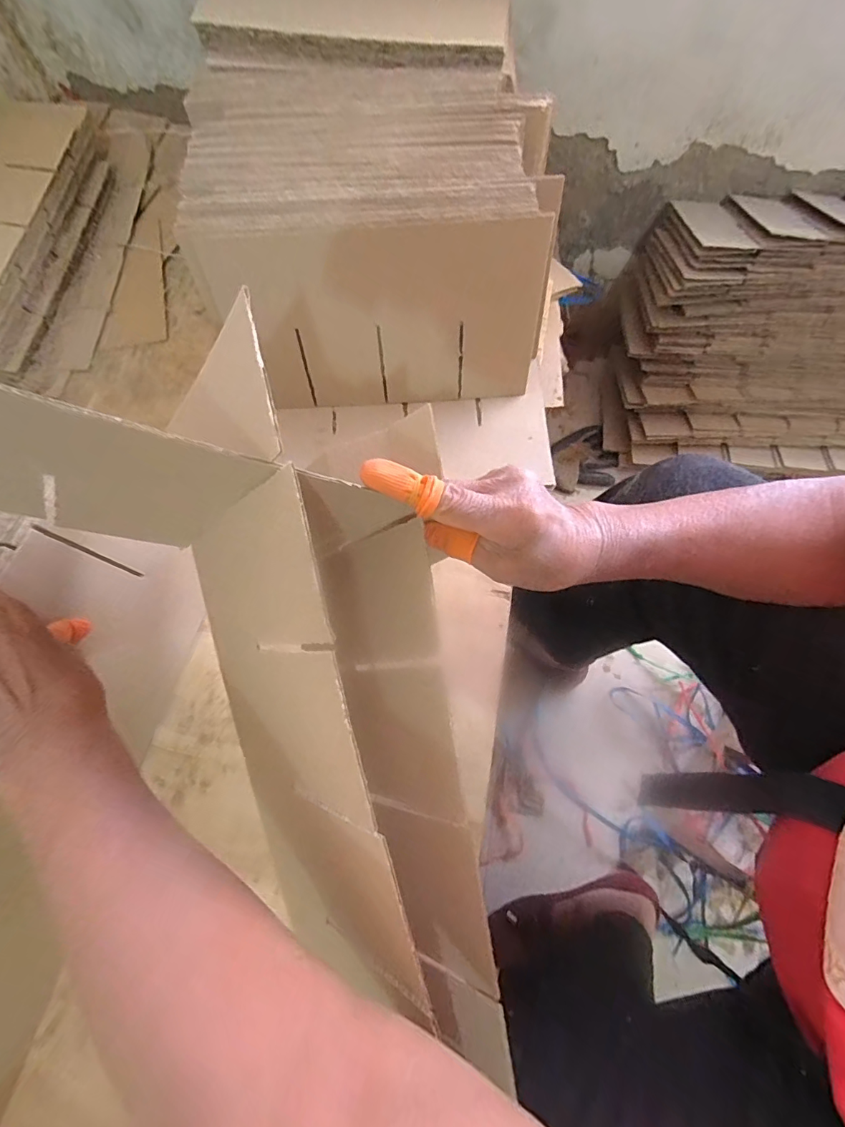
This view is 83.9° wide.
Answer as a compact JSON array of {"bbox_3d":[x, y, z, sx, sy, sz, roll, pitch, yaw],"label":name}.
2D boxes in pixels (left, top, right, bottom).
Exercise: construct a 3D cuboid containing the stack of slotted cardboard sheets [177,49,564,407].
[{"bbox_3d":[-0.046,-0.345,0.501,0.338,0.171,0.268,-3,70,-2],"label":"stack of slotted cardboard sheets"}]

